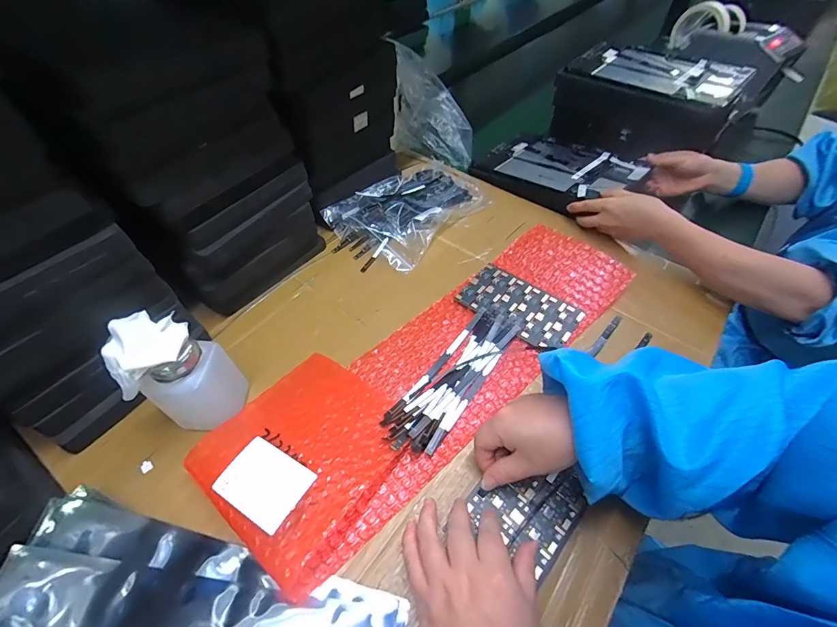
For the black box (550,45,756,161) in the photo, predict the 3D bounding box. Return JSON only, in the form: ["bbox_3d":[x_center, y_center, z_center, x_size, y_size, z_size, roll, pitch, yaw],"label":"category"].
[{"bbox_3d":[0.374,-0.350,0.652,0.252,0.118,0.163,36,60,25],"label":"black box"}]

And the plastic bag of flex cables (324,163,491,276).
[{"bbox_3d":[-0.009,-0.156,0.557,0.144,0.036,0.245,35,59,24],"label":"plastic bag of flex cables"}]

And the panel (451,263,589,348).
[{"bbox_3d":[0.119,-0.011,0.456,0.132,0.008,0.076,34,59,24],"label":"panel"}]

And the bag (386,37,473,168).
[{"bbox_3d":[0.020,-0.318,0.614,0.161,0.148,0.039,20,54,15],"label":"bag"}]

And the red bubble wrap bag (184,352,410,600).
[{"bbox_3d":[-0.094,0.117,0.337,0.161,0.036,0.158,31,58,22],"label":"red bubble wrap bag"}]

